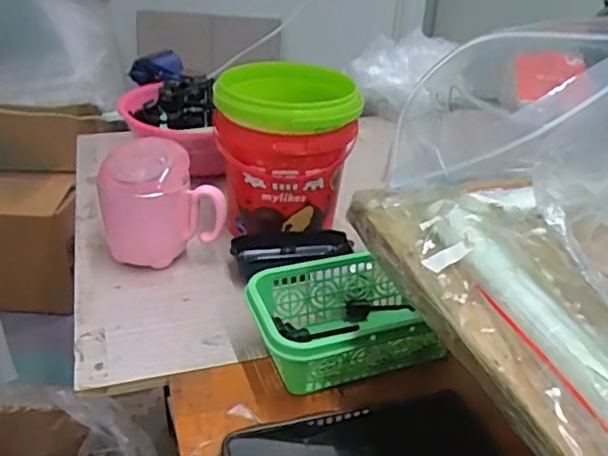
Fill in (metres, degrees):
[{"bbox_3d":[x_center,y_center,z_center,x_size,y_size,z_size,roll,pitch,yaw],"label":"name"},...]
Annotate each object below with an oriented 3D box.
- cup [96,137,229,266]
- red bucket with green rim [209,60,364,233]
[{"bbox_3d":[-0.129,-0.022,0.539,0.105,0.105,0.073,-8,32,-15],"label":"cup"},{"bbox_3d":[-0.018,-0.071,0.576,0.126,0.153,0.131,1,30,-5],"label":"red bucket with green rim"}]

